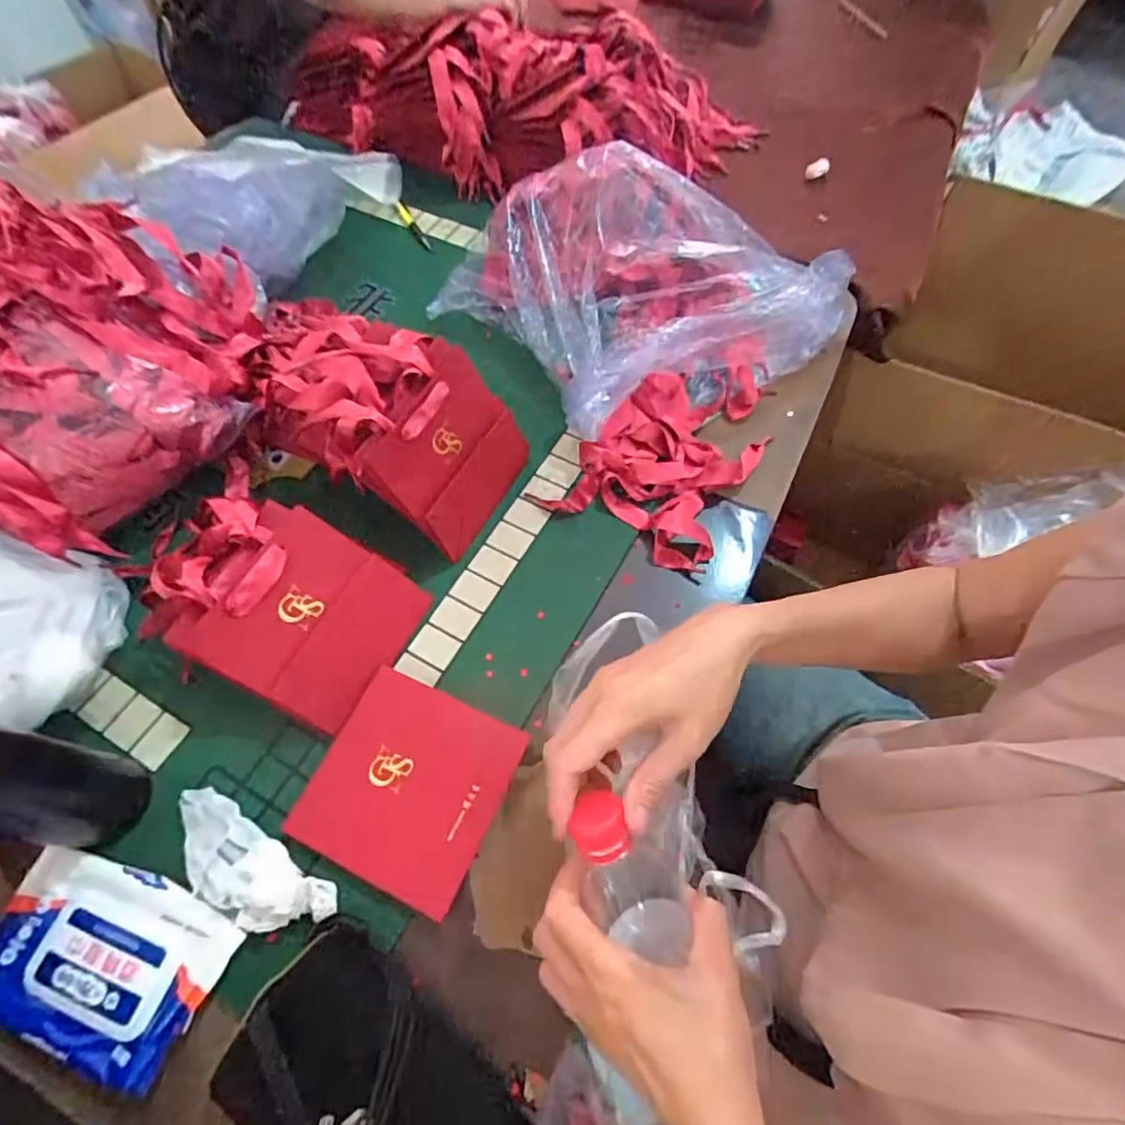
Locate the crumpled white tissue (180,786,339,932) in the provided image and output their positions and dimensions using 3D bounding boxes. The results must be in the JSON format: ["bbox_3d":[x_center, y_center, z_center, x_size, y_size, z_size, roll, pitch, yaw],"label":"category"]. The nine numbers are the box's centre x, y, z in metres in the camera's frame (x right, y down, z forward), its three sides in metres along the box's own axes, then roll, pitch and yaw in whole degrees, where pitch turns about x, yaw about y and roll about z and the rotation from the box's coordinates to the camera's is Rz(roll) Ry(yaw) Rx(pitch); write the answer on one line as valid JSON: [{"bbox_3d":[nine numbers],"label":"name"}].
[{"bbox_3d":[-0.230,0.218,0.422,0.142,0.025,0.053,29,64,16],"label":"crumpled white tissue"}]

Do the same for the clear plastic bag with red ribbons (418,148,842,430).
[{"bbox_3d":[0.067,-0.297,0.632,0.278,0.134,0.355,-36,66,-18],"label":"clear plastic bag with red ribbons"}]

